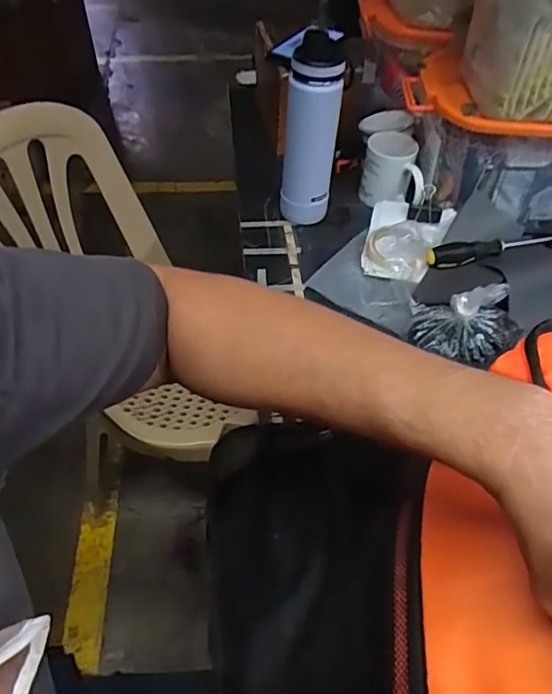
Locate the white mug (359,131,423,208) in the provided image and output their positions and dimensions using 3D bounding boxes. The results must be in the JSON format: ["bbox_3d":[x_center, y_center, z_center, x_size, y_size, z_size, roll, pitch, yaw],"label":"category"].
[{"bbox_3d":[0.186,-0.275,0.860,0.095,0.083,0.100,9,49,7],"label":"white mug"}]

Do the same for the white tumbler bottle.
[{"bbox_3d":[0.048,-0.305,0.774,0.075,0.255,0.083,1,48,1],"label":"white tumbler bottle"}]

